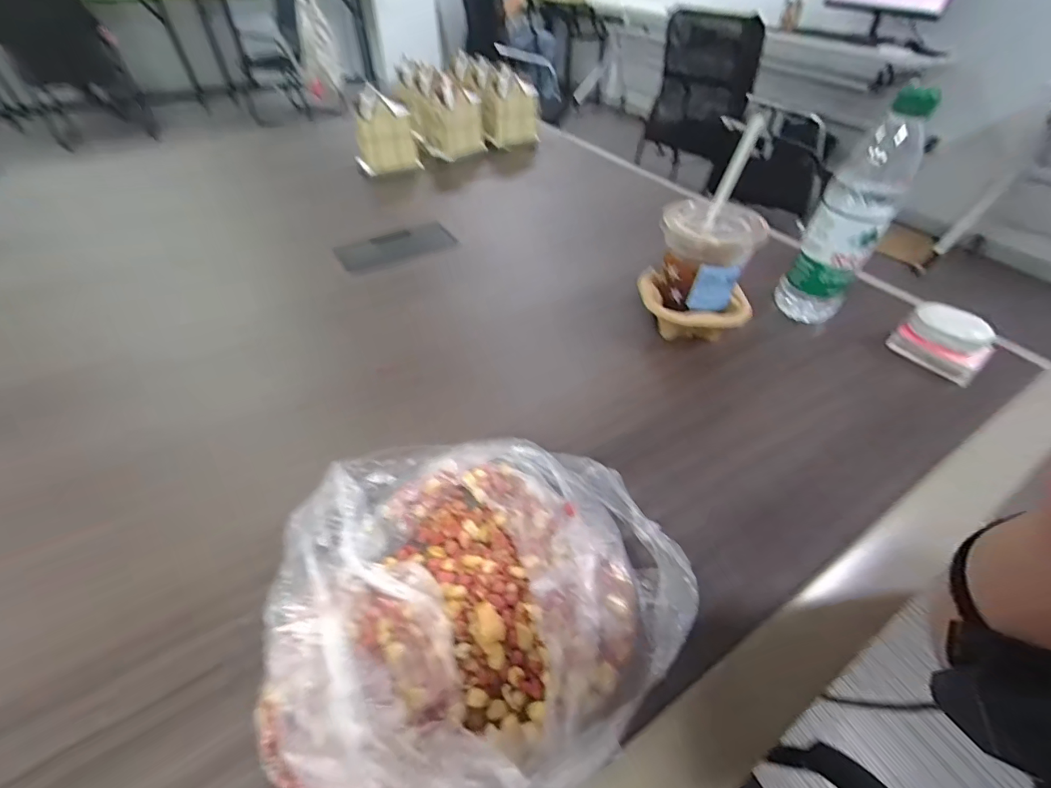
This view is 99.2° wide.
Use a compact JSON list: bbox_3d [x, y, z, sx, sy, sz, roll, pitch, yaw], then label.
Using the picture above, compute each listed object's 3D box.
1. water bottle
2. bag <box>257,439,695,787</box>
[{"bbox_3d":[0.335,-0.178,0.460,0.065,0.212,0.074,31,53,24],"label":"water bottle"},{"bbox_3d":[-0.038,0.108,0.282,0.238,0.058,0.244,35,55,27],"label":"bag"}]

